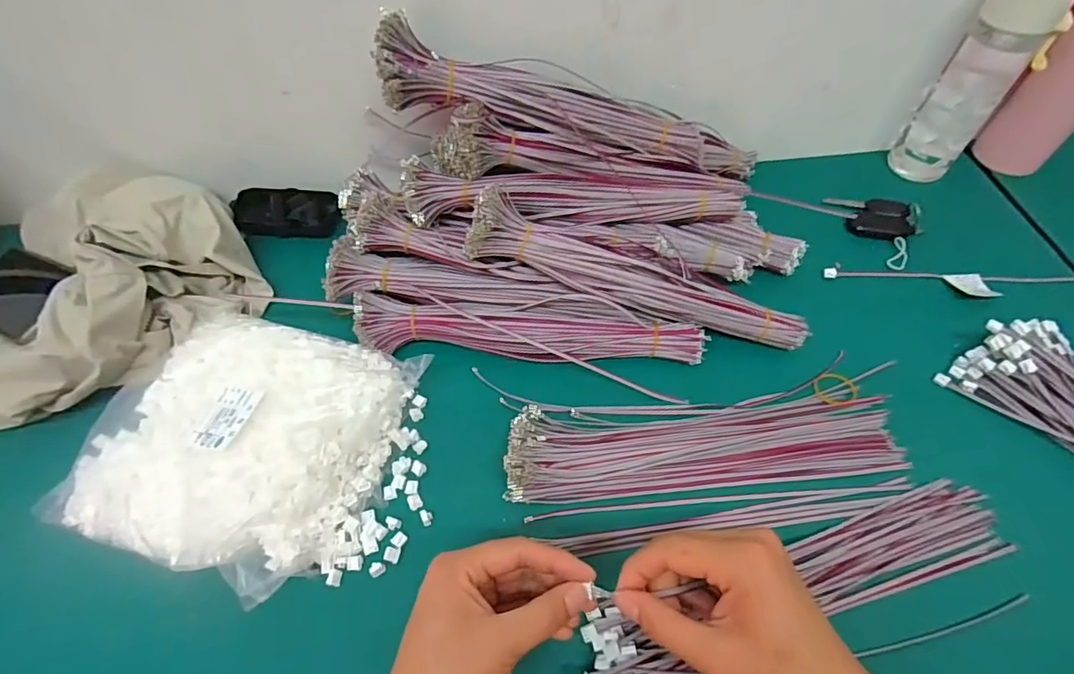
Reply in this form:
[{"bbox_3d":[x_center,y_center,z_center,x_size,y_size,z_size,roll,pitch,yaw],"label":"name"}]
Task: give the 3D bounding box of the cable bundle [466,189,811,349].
[{"bbox_3d":[0.086,-0.047,0.430,0.291,0.043,0.038,19,57,-6],"label":"cable bundle"}]

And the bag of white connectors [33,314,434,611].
[{"bbox_3d":[-0.209,0.076,0.389,0.215,0.054,0.190,15,58,11],"label":"bag of white connectors"}]

